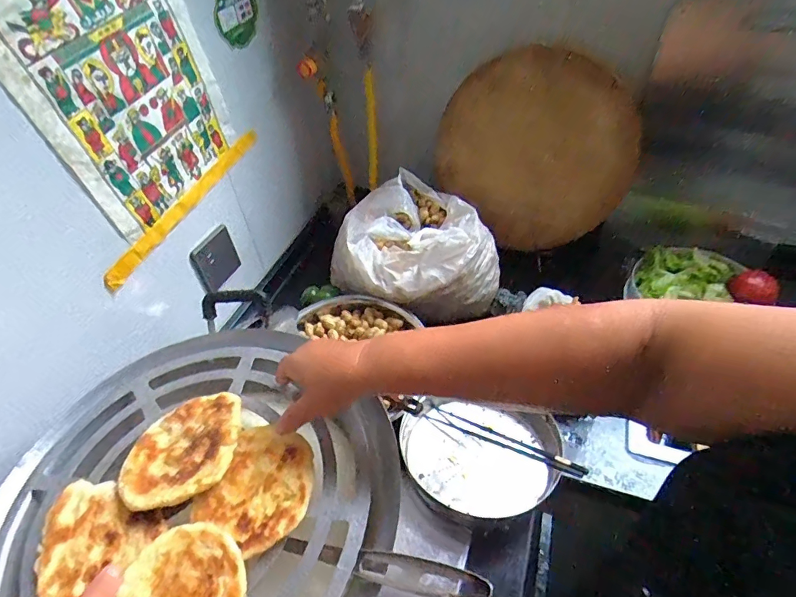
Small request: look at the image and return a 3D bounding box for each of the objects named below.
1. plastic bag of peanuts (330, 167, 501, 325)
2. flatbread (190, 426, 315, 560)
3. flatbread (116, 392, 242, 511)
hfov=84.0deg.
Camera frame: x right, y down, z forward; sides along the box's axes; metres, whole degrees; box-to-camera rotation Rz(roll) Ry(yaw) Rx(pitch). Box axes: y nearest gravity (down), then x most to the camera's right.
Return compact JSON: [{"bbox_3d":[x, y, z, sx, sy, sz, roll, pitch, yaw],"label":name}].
[{"bbox_3d":[0.033,-0.083,0.802,0.235,0.152,0.247,-33,51,-26],"label":"plastic bag of peanuts"},{"bbox_3d":[-0.123,0.170,0.403,0.093,0.008,0.099,15,47,19],"label":"flatbread"},{"bbox_3d":[-0.208,0.143,0.431,0.109,0.027,0.119,-2,44,2],"label":"flatbread"}]

